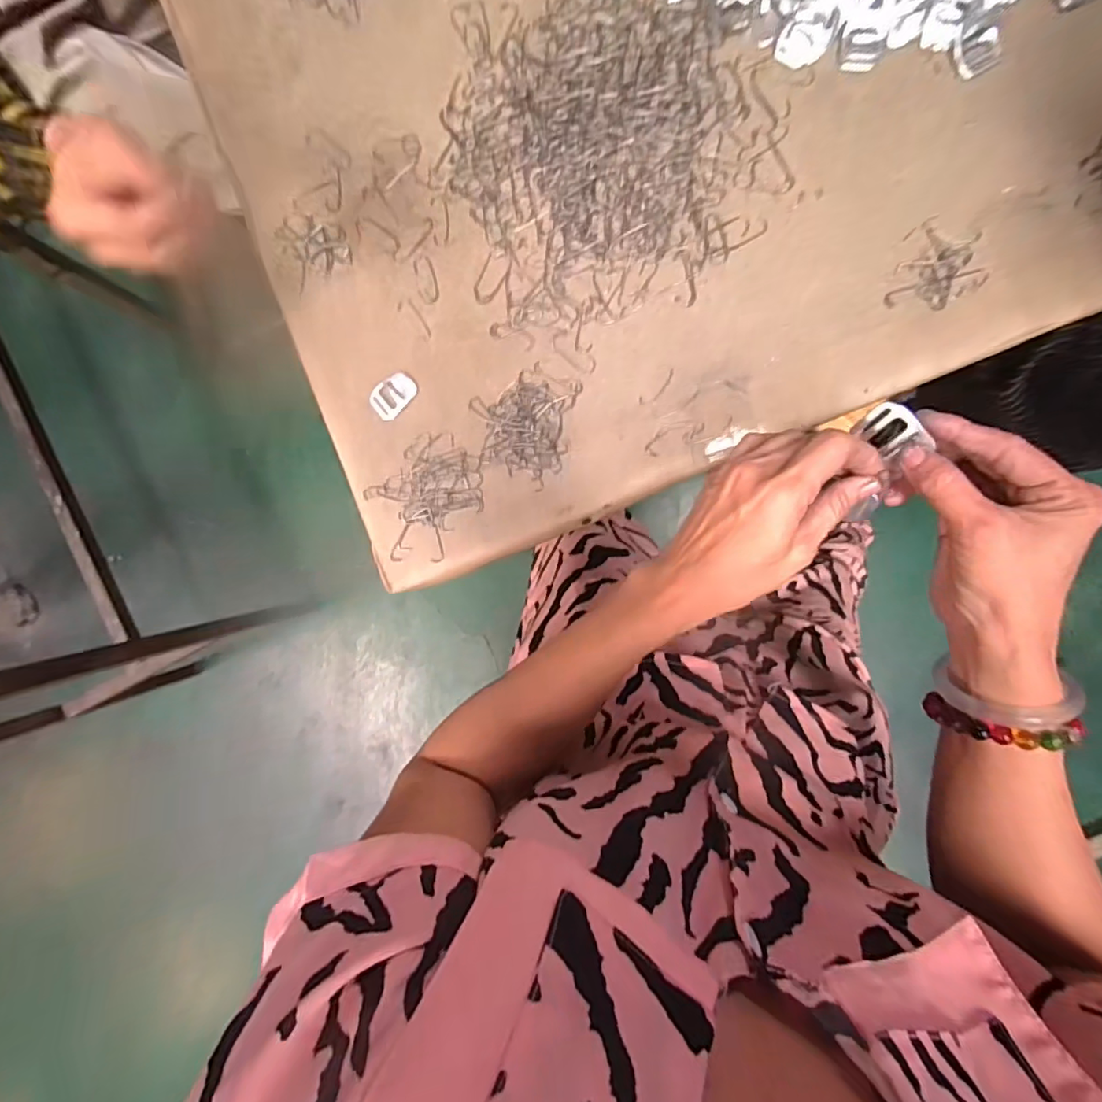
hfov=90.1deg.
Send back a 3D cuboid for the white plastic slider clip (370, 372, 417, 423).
[{"bbox_3d":[-0.133,-0.132,0.464,0.042,0.004,0.027,-44,86,7],"label":"white plastic slider clip"}]

